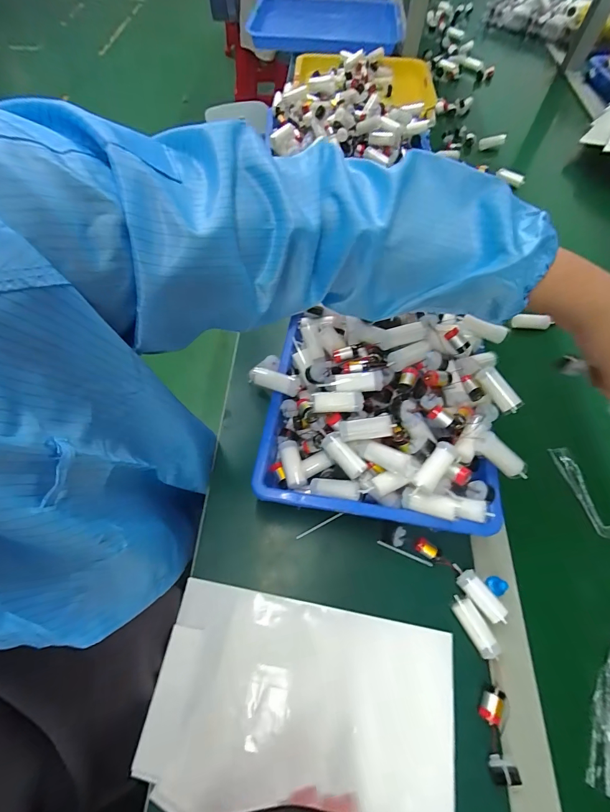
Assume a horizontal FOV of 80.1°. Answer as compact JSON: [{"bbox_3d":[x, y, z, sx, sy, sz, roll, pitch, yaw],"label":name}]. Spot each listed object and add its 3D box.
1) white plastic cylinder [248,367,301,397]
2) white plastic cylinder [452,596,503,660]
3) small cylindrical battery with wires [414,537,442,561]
[{"bbox_3d":[-0.033,-0.028,0.397,0.056,0.014,0.018,18,62,9],"label":"white plastic cylinder"},{"bbox_3d":[0.160,0.209,0.344,0.020,0.013,0.053,-22,64,-12],"label":"white plastic cylinder"},{"bbox_3d":[0.129,0.151,0.379,0.028,0.014,0.015,35,66,17],"label":"small cylindrical battery with wires"}]

